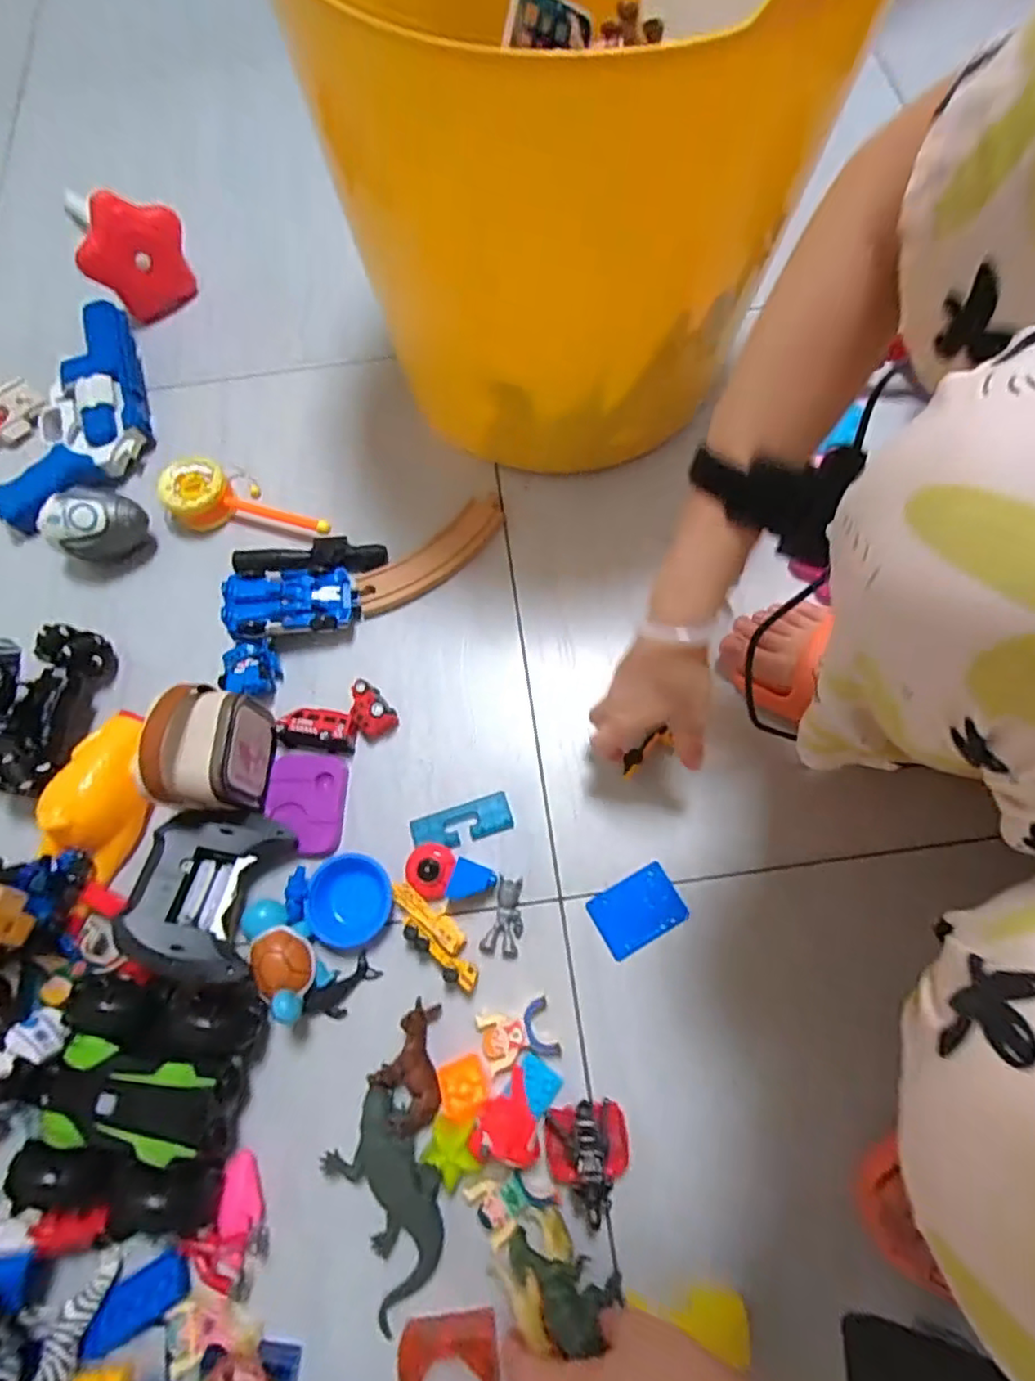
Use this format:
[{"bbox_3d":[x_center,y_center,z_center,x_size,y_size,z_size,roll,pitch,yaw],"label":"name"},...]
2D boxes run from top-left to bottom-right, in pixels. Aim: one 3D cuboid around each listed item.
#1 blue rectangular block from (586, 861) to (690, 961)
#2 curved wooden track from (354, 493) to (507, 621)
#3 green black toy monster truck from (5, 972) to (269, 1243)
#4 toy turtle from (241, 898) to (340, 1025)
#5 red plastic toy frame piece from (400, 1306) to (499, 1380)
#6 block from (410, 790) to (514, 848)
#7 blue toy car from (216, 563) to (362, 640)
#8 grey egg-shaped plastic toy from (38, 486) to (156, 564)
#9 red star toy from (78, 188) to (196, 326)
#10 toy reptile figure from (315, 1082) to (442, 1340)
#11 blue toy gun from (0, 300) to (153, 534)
[{"bbox_3d":[0.096,0.175,0.499,0.070,0.004,0.051,-28,71,-8],"label":"blue rectangular block"},{"bbox_3d":[-0.079,-0.129,0.598,0.165,0.011,0.049,-36,72,-10],"label":"curved wooden track"},{"bbox_3d":[-0.261,0.282,0.436,0.137,0.059,0.146,1,69,3],"label":"green black toy monster truck"},{"bbox_3d":[-0.178,0.200,0.470,0.045,0.051,0.091,-32,71,-9],"label":"toy turtle"},{"bbox_3d":[-0.043,0.438,0.391,0.062,0.017,0.064,-4,69,1],"label":"red plastic toy frame piece"},{"bbox_3d":[-0.046,0.110,0.518,0.082,0.010,0.032,-18,70,-4],"label":"block"},{"bbox_3d":[-0.204,-0.078,0.571,0.113,0.042,0.064,-10,69,-1],"label":"blue toy car"},{"bbox_3d":[-0.398,-0.154,0.598,0.084,0.071,0.063,1,69,3],"label":"grey egg-shaped plastic toy"},{"bbox_3d":[-0.415,-0.476,0.684,0.112,0.116,0.026,-35,72,-10],"label":"red star toy"},{"bbox_3d":[-0.087,0.345,0.423,0.073,0.024,0.127,-27,70,-7],"label":"toy reptile figure"},{"bbox_3d":[-0.443,-0.287,0.658,0.121,0.057,0.273,10,70,7],"label":"blue toy gun"}]

